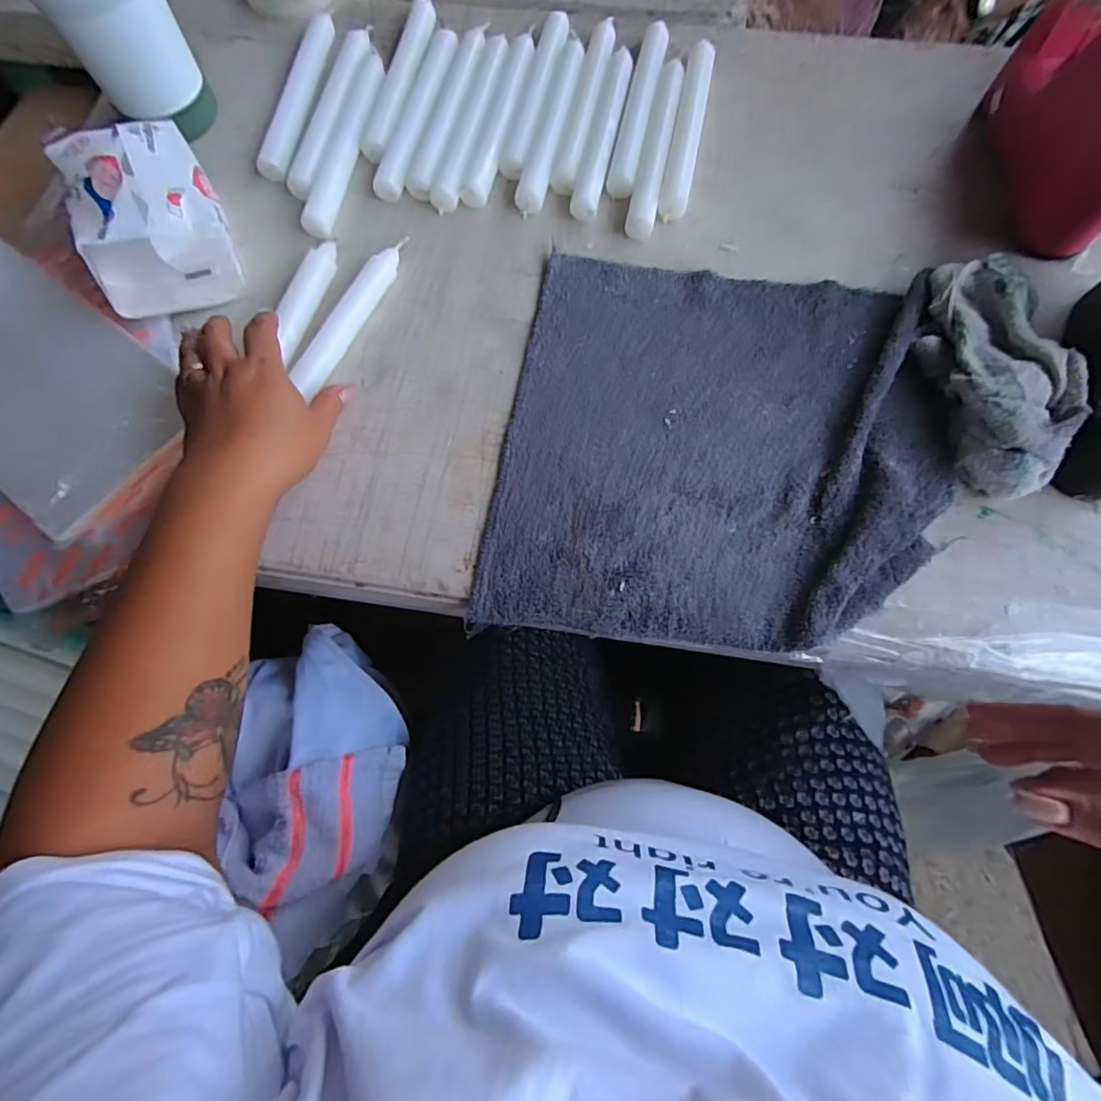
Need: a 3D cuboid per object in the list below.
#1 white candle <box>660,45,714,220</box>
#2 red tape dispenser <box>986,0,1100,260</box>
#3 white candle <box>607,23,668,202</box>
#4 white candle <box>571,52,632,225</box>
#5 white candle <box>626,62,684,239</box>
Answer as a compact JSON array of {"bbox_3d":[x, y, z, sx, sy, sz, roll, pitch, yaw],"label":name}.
[{"bbox_3d":[0.116,-0.354,0.464,0.023,0.019,0.184,11,71,5],"label":"white candle"},{"bbox_3d":[0.403,-0.330,0.418,0.059,0.098,0.182,0,70,1],"label":"red tape dispenser"},{"bbox_3d":[0.077,-0.382,0.479,0.023,0.019,0.195,12,71,5],"label":"white candle"},{"bbox_3d":[0.046,-0.356,0.473,0.023,0.017,0.189,11,71,5],"label":"white candle"},{"bbox_3d":[0.090,-0.340,0.467,0.022,0.017,0.192,12,71,5],"label":"white candle"}]

